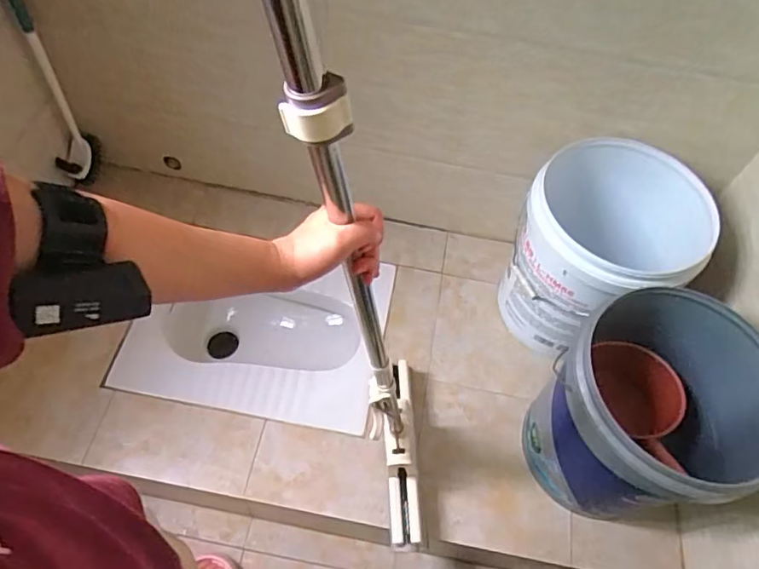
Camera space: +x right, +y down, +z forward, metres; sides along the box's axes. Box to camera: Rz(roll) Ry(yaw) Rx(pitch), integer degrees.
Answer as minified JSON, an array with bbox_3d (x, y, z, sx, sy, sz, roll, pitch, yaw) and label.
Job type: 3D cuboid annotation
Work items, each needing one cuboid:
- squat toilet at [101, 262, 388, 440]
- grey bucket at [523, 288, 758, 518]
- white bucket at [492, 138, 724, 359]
[{"bbox_3d":[-0.248,0.134,1.208,0.485,0.217,0.357,10,58,2],"label":"squat toilet"},{"bbox_3d":[0.419,0.211,0.919,0.273,0.347,0.291,2,58,-3],"label":"grey bucket"},{"bbox_3d":[0.424,-0.076,1.075,0.295,0.332,0.328,38,63,18],"label":"white bucket"}]

